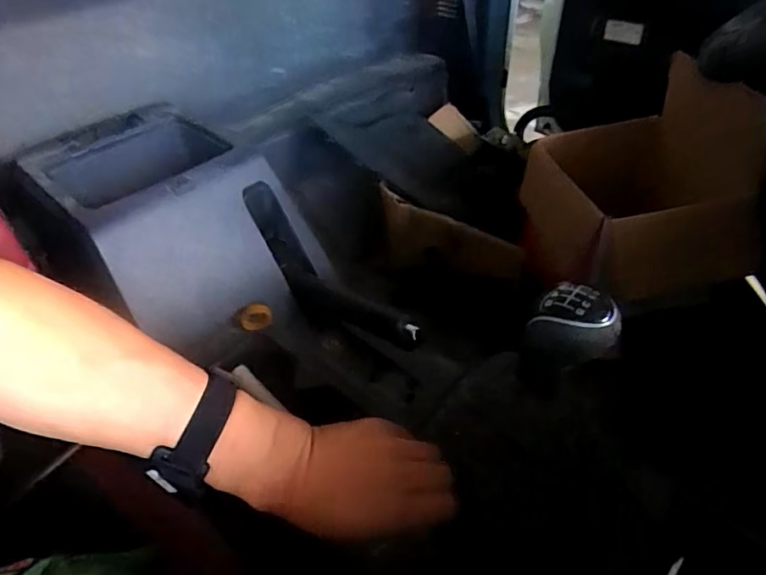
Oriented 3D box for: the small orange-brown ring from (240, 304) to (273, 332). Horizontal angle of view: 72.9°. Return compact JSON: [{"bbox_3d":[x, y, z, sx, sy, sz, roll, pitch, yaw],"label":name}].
[{"bbox_3d":[-0.140,0.033,0.575,0.035,0.029,0.006,5,13,0],"label":"small orange-brown ring"}]

